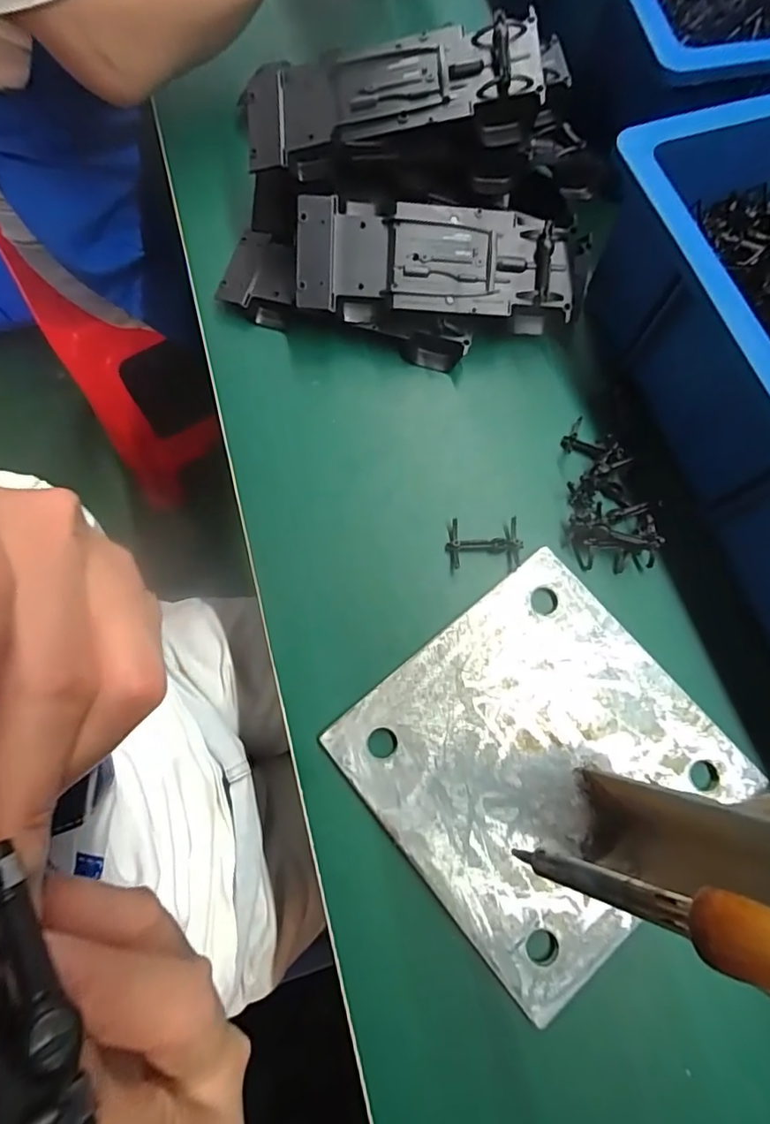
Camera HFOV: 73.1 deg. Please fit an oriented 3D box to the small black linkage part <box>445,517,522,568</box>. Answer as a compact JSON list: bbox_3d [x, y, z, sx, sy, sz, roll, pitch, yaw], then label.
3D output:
[{"bbox_3d":[0.068,-0.013,0.354,0.050,0.010,0.031,-1,76,-2],"label":"small black linkage part"}]

